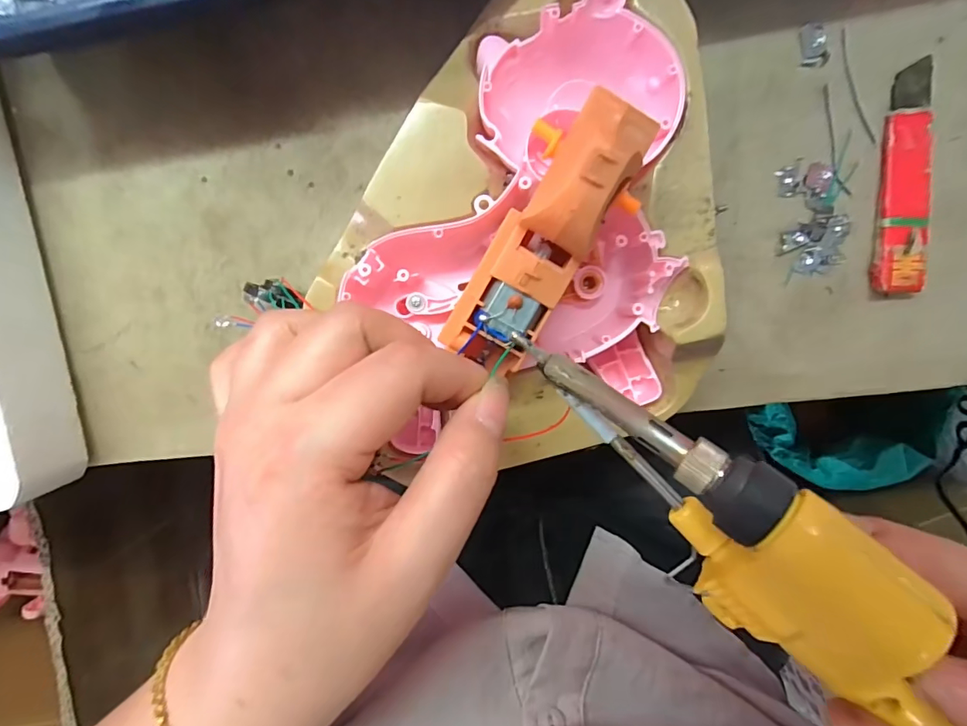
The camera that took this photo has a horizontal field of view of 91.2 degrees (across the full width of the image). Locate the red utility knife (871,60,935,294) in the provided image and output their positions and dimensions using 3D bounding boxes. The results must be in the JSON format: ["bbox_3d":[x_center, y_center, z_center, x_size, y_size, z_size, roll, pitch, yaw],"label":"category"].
[{"bbox_3d":[0.200,-0.086,0.223,0.021,0.009,0.105,1,97,-1],"label":"red utility knife"}]

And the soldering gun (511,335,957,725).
[{"bbox_3d":[0.095,0.073,0.105,0.034,0.028,0.230,-45,78,0],"label":"soldering gun"}]

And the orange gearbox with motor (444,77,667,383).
[{"bbox_3d":[0.019,-0.038,0.142,0.028,0.023,0.085,30,107,-8],"label":"orange gearbox with motor"}]

